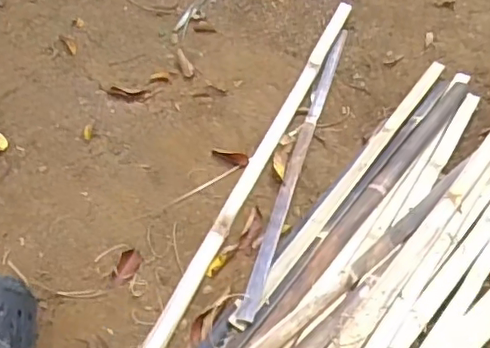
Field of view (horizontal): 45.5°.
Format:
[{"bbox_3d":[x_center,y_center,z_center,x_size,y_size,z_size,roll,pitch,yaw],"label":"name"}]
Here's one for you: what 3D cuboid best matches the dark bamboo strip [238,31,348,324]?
[{"bbox_3d":[0.125,-0.059,1.248,0.035,0.018,0.845,14,49,10],"label":"dark bamboo strip"}]

